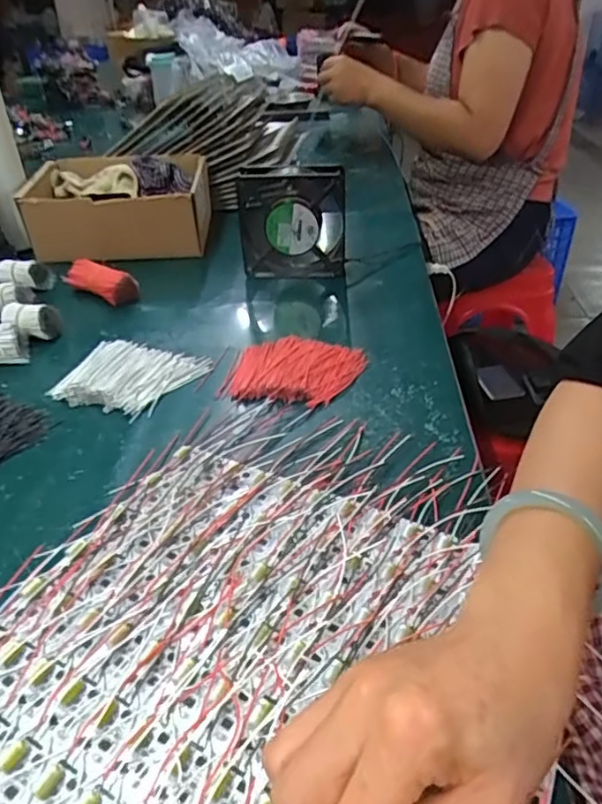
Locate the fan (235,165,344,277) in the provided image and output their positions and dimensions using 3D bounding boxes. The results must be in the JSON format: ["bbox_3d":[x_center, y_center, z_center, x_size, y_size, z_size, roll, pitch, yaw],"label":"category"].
[{"bbox_3d":[-0.009,-0.200,0.692,0.120,0.136,0.034,-5,35,-4],"label":"fan"}]

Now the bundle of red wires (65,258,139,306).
[{"bbox_3d":[-0.227,-0.138,0.687,0.088,0.038,0.033,19,40,27],"label":"bundle of red wires"}]

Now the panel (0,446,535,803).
[{"bbox_3d":[-0.021,0.129,0.316,0.283,0.010,0.239,16,39,24],"label":"panel"}]

